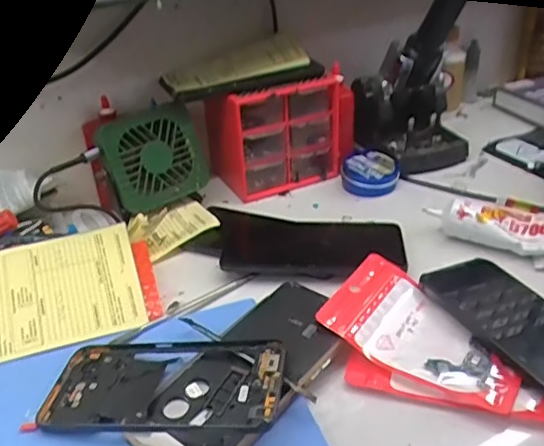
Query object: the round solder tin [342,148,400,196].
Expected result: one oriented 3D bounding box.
[{"bbox_3d":[0.113,-0.061,0.672,0.065,0.034,0.051,3,34,10],"label":"round solder tin"}]

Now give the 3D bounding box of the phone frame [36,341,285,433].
[{"bbox_3d":[-0.074,0.116,0.412,0.165,0.014,0.077,-4,30,14],"label":"phone frame"}]

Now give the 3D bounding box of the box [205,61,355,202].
[{"bbox_3d":[0.010,-0.115,0.700,0.154,0.118,0.097,-20,37,-23],"label":"box"}]

